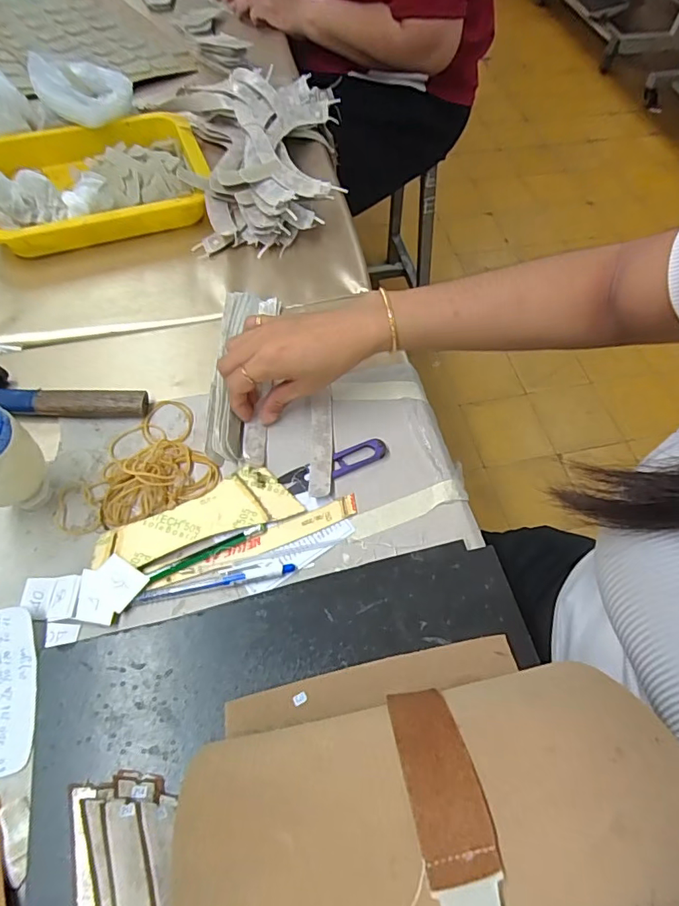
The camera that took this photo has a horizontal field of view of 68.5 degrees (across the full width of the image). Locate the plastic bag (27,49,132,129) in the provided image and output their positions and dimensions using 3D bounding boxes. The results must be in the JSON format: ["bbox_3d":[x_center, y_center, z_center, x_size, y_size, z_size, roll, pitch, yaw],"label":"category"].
[{"bbox_3d":[-0.322,-0.460,0.629,0.111,0.065,0.113,-22,63,-13],"label":"plastic bag"}]

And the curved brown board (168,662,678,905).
[{"bbox_3d":[0.036,0.134,0.176,0.179,0.032,0.087,-11,61,-7],"label":"curved brown board"}]

